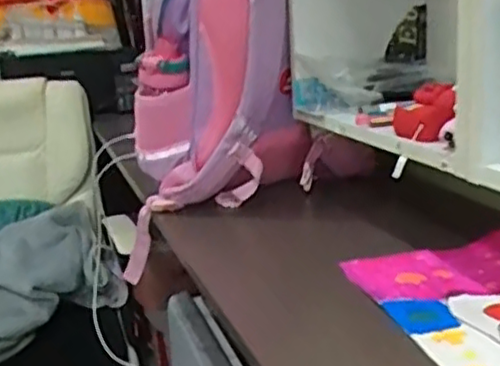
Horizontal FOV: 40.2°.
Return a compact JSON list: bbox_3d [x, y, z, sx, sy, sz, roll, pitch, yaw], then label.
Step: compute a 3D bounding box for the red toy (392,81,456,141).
[{"bbox_3d":[0.167,-0.067,0.649,0.058,0.047,0.054,-1,16,9],"label":"red toy"}]

